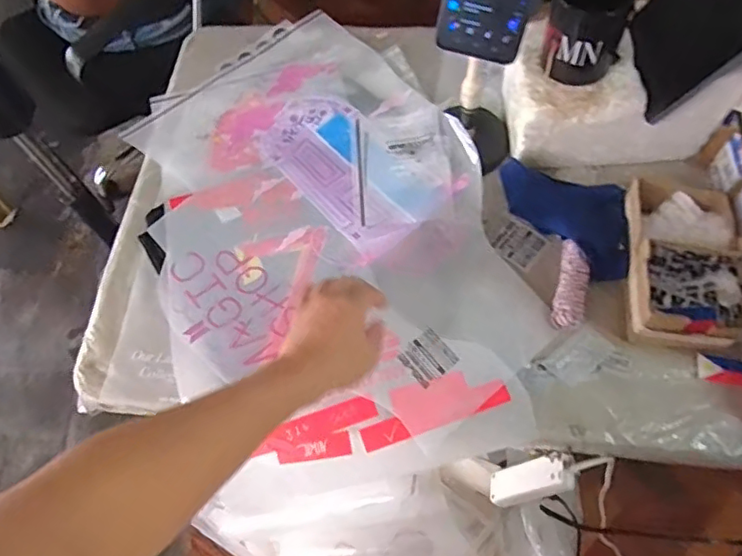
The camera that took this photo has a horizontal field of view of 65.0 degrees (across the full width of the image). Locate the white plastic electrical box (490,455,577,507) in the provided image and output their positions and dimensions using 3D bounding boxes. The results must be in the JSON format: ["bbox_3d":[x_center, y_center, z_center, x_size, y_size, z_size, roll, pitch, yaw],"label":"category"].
[{"bbox_3d":[0.187,0.240,0.691,0.017,0.120,0.044,12,58,-32],"label":"white plastic electrical box"}]

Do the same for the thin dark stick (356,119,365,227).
[{"bbox_3d":[-0.014,-0.137,0.749,0.008,0.007,0.168,-3,63,1],"label":"thin dark stick"}]

